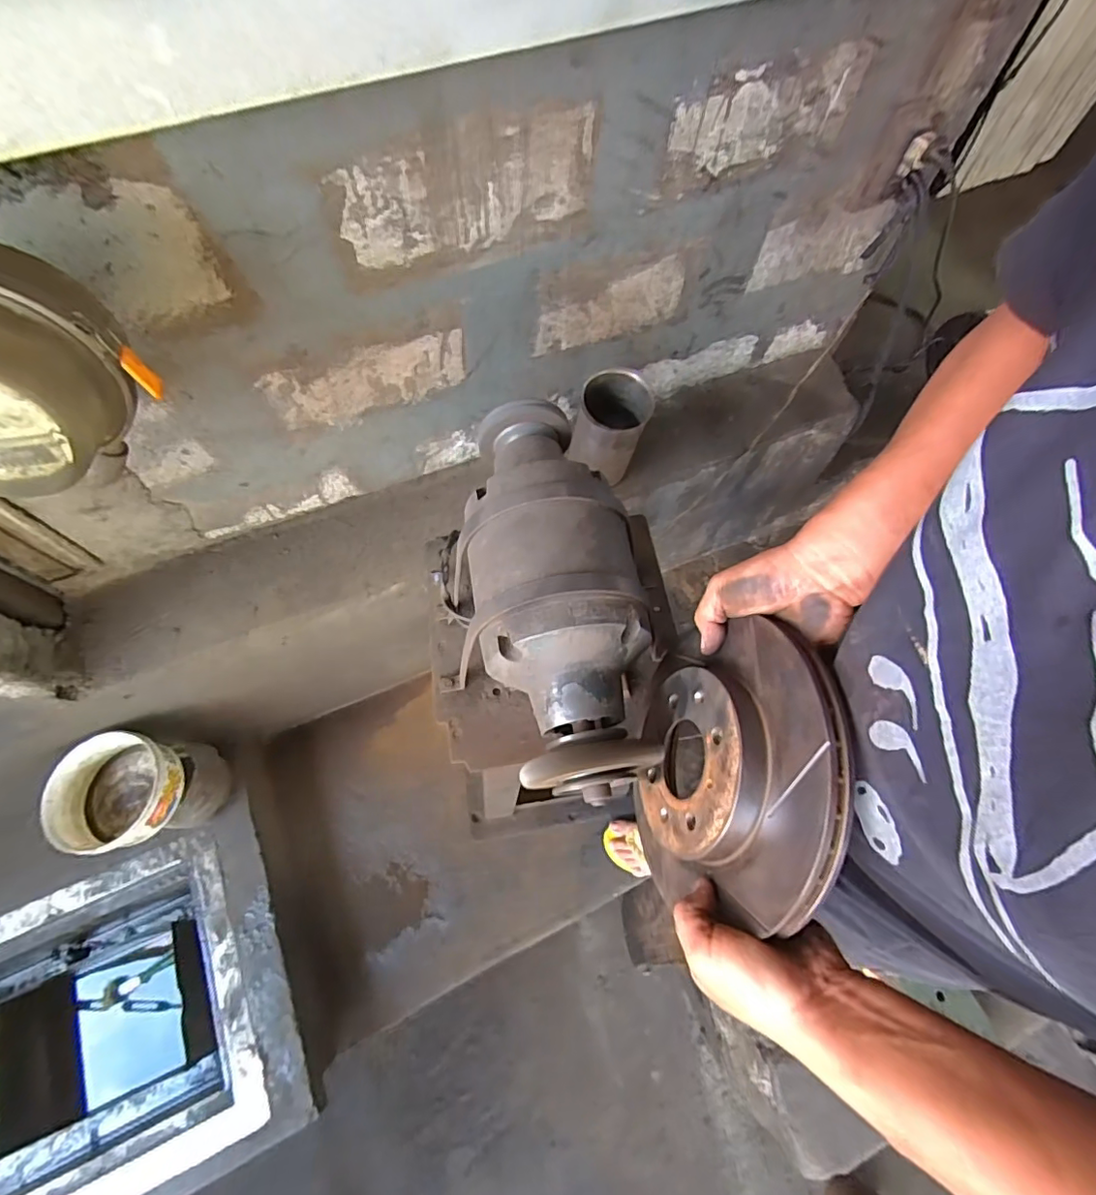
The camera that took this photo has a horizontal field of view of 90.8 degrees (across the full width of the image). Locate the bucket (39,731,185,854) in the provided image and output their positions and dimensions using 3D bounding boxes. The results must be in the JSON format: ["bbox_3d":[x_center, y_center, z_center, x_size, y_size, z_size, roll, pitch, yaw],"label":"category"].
[{"bbox_3d":[-0.785,0.360,0.993,0.204,0.079,0.196,1,65,-1],"label":"bucket"}]

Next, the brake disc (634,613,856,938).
[{"bbox_3d":[0.132,0.131,0.430,0.048,0.220,0.221,16,83,-24],"label":"brake disc"}]

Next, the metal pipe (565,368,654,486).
[{"bbox_3d":[0.113,-0.299,0.969,0.116,0.160,0.137,10,65,4],"label":"metal pipe"}]

